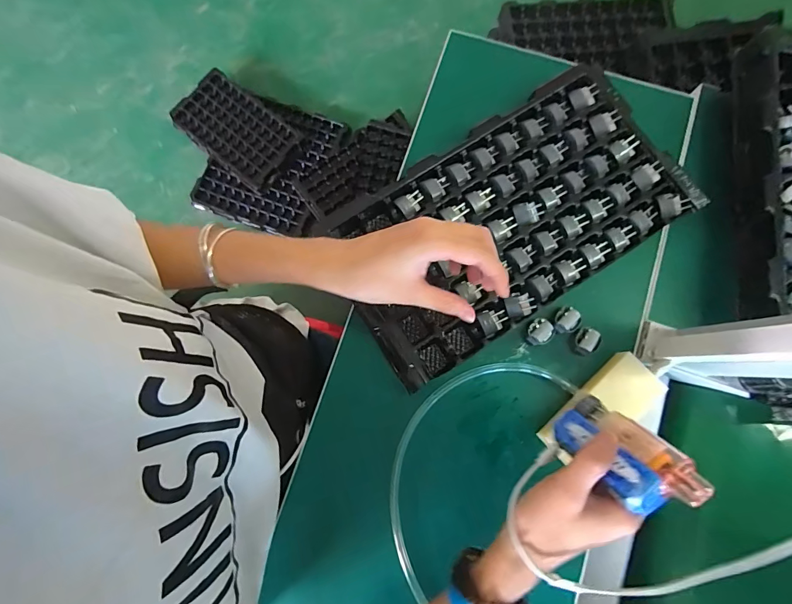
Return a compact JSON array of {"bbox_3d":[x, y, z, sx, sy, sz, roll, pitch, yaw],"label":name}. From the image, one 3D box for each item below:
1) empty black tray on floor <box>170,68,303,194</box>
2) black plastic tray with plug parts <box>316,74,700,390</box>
[{"bbox_3d":[-0.474,-0.517,1.202,0.376,0.040,0.223,39,83,7],"label":"empty black tray on floor"},{"bbox_3d":[0.114,-0.082,0.424,0.351,0.040,0.190,-32,81,-5],"label":"black plastic tray with plug parts"}]

